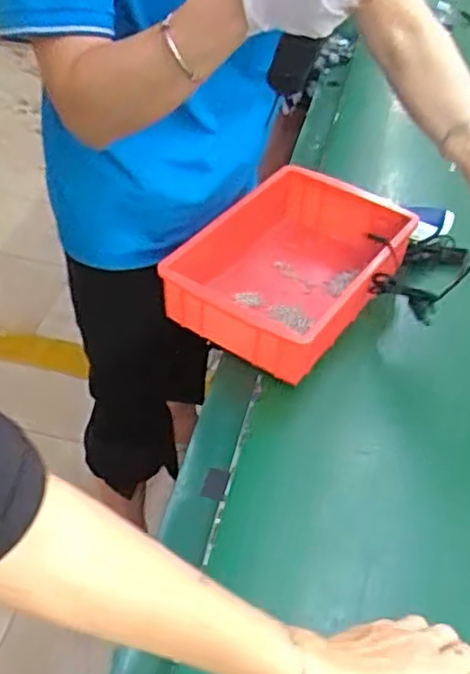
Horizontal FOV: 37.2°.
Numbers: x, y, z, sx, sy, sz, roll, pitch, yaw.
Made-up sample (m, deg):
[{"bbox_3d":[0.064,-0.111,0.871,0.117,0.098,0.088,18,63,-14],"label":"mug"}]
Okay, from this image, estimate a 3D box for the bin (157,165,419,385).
[{"bbox_3d":[0.064,-0.087,0.890,0.226,0.095,0.301,27,50,22],"label":"bin"}]

